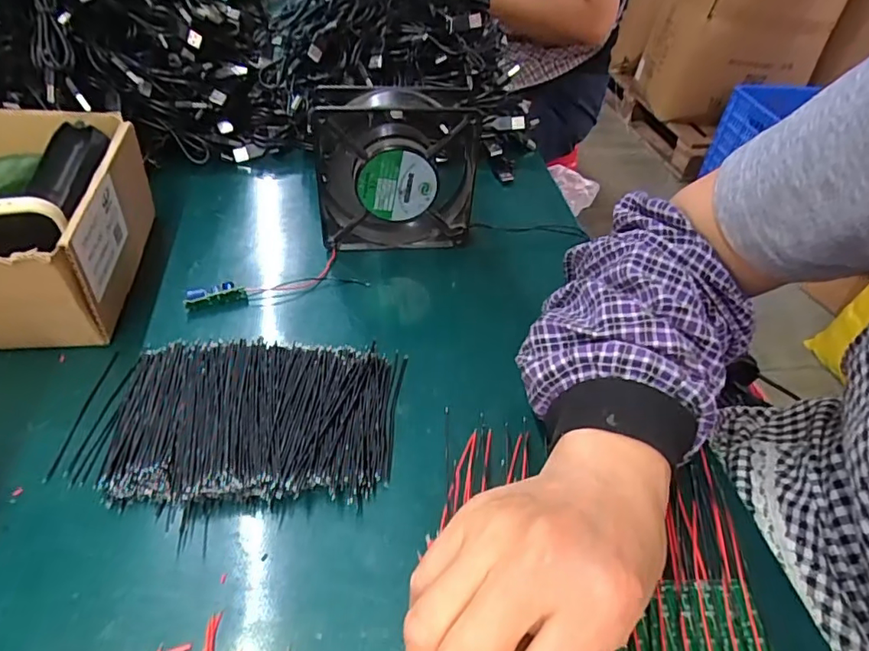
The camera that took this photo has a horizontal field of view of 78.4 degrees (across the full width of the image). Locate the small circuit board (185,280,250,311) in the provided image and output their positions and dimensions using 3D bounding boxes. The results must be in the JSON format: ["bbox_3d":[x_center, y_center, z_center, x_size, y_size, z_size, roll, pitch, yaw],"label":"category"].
[{"bbox_3d":[-0.161,-0.022,0.391,0.042,0.015,0.012,-16,48,-20],"label":"small circuit board"}]

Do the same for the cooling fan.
[{"bbox_3d":[-0.031,-0.121,0.422,0.117,0.120,0.043,-2,45,-7],"label":"cooling fan"}]

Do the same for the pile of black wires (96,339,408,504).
[{"bbox_3d":[-0.103,0.052,0.314,0.163,0.021,0.108,-2,45,-6],"label":"pile of black wires"}]

